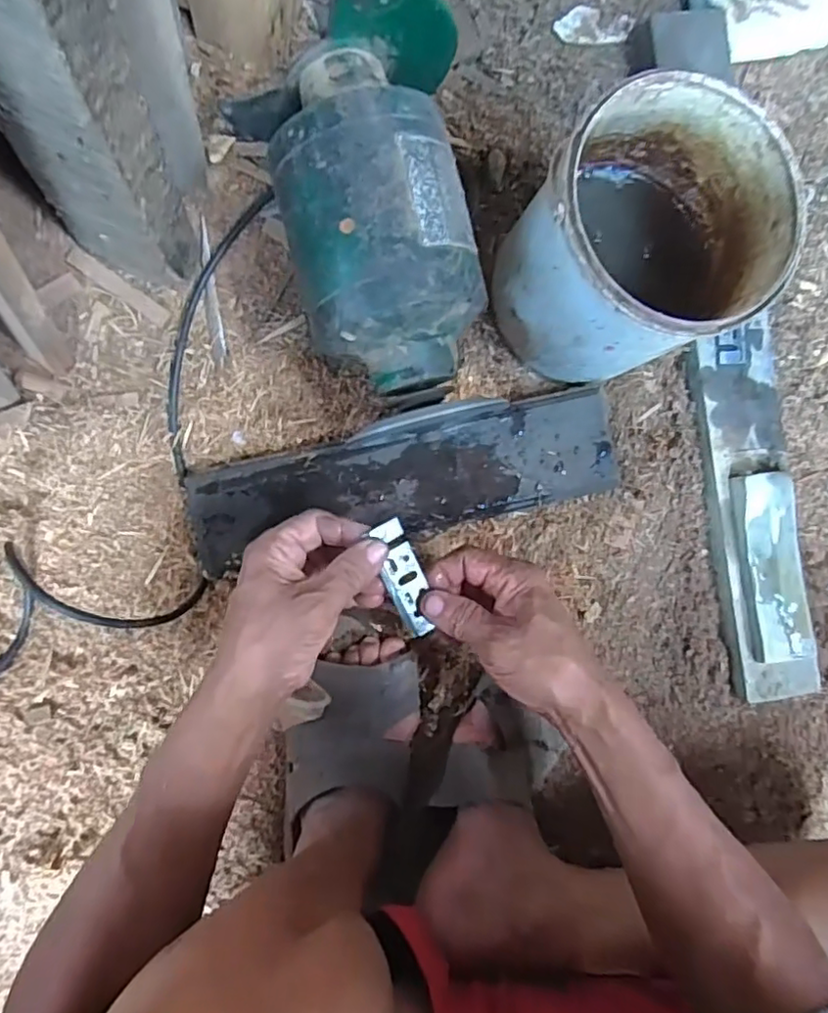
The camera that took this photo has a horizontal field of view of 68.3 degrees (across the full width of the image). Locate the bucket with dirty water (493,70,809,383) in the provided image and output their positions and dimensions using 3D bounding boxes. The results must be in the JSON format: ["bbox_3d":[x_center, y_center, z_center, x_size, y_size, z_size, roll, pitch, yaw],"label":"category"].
[{"bbox_3d":[0.176,-0.204,0.504,0.171,0.190,0.176,0,88,-6],"label":"bucket with dirty water"}]

